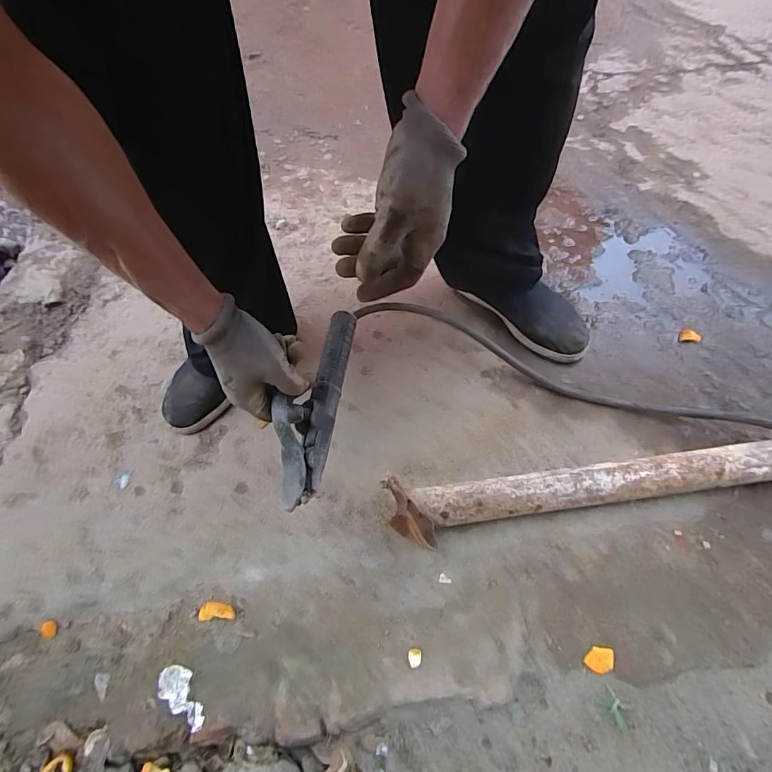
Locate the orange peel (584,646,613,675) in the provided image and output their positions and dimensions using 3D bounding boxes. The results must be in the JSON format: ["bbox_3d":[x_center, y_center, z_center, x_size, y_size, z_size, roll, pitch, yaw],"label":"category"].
[{"bbox_3d":[0.231,0.297,0.455,0.028,0.008,0.025,8,59,9],"label":"orange peel"}]

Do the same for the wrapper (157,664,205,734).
[{"bbox_3d":[-0.219,0.335,0.454,0.073,0.006,0.034,31,65,21],"label":"wrapper"}]

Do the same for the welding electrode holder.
[{"bbox_3d":[-0.082,0.001,0.508,0.055,0.073,0.271,8,51,5],"label":"welding electrode holder"}]

